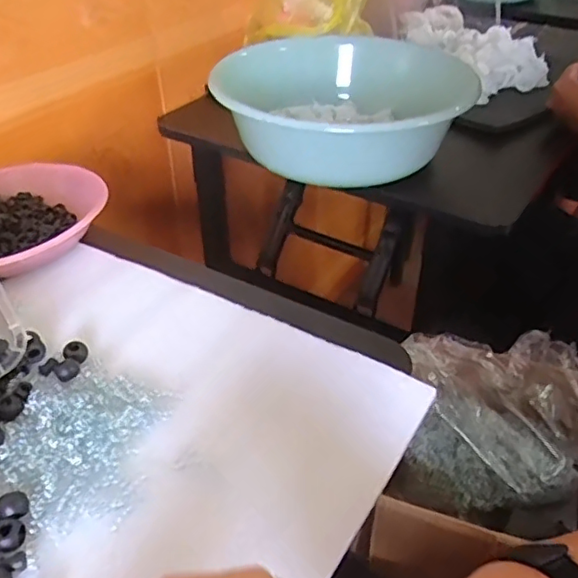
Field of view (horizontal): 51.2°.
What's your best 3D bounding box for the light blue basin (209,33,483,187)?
[{"bbox_3d":[0.056,-0.216,0.711,0.283,0.106,0.251,-12,40,-16],"label":"light blue basin"}]

